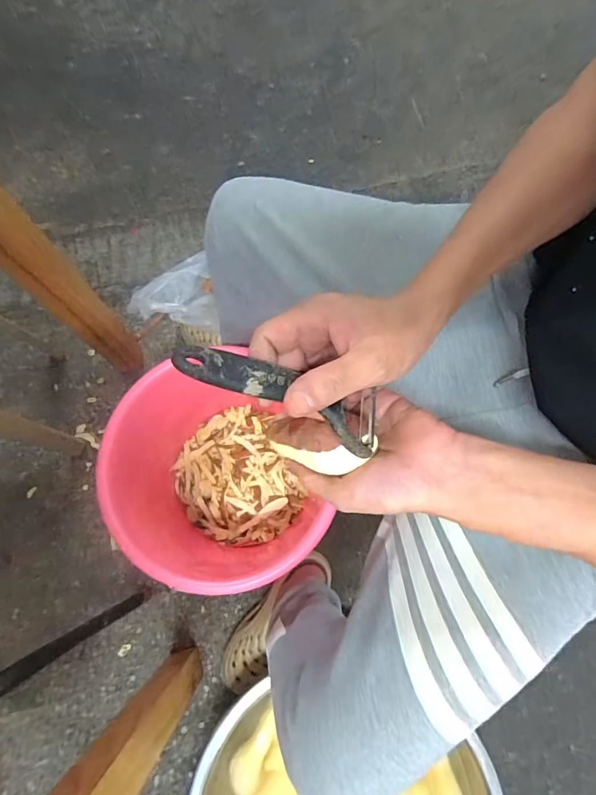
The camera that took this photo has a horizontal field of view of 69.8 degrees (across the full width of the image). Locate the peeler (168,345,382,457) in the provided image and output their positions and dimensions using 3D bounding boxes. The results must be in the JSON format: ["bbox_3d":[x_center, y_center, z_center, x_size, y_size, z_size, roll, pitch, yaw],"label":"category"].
[{"bbox_3d":[-0.005,-0.004,0.271,0.143,0.017,0.044,23,75,-25],"label":"peeler"}]

